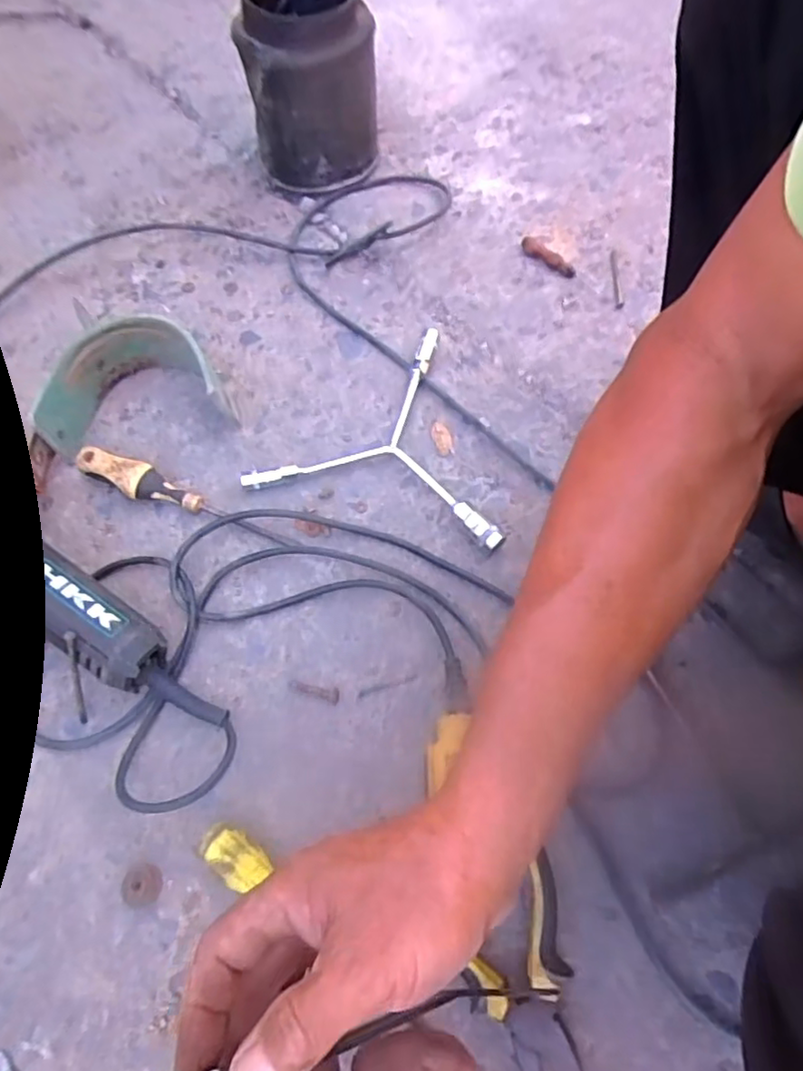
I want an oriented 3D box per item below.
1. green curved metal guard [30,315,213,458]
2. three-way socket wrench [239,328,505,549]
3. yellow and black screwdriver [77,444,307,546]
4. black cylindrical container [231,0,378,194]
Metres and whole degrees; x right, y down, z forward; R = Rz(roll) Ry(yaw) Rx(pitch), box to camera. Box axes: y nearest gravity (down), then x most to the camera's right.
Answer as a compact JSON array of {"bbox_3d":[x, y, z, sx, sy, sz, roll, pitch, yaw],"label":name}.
[{"bbox_3d":[-0.251,-0.135,0.582,0.153,0.066,0.099,-18,66,-8],"label":"green curved metal guard"},{"bbox_3d":[-0.005,-0.104,0.585,0.226,0.027,0.196,13,66,7],"label":"three-way socket wrench"},{"bbox_3d":[-0.186,-0.030,0.551,0.201,0.031,0.030,23,67,11],"label":"yellow and black screwdriver"},{"bbox_3d":[-0.099,-0.478,0.688,0.119,0.170,0.115,0,65,1],"label":"black cylindrical container"}]

